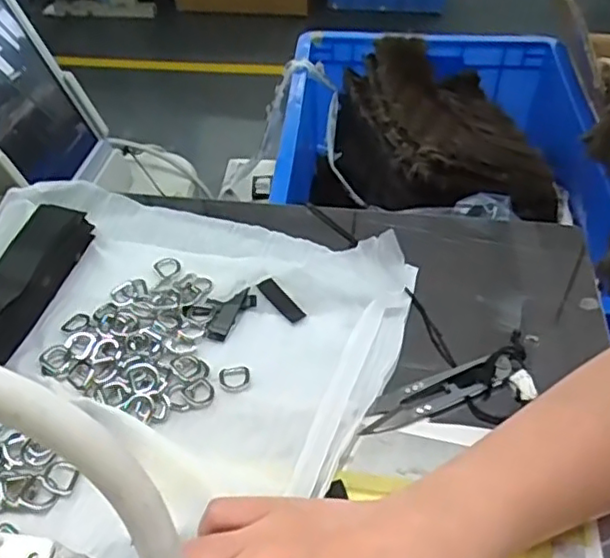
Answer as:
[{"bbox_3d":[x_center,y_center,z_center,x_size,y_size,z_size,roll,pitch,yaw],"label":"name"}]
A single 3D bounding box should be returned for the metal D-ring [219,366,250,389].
[{"bbox_3d":[-0.044,0.061,0.403,0.019,0.004,0.016,-3,46,-3],"label":"metal D-ring"}]

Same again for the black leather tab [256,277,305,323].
[{"bbox_3d":[-0.016,0.015,0.446,0.014,0.009,0.039,-34,55,-28],"label":"black leather tab"}]

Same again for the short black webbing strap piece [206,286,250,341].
[{"bbox_3d":[-0.052,0.023,0.433,0.015,0.006,0.040,23,67,20],"label":"short black webbing strap piece"}]

